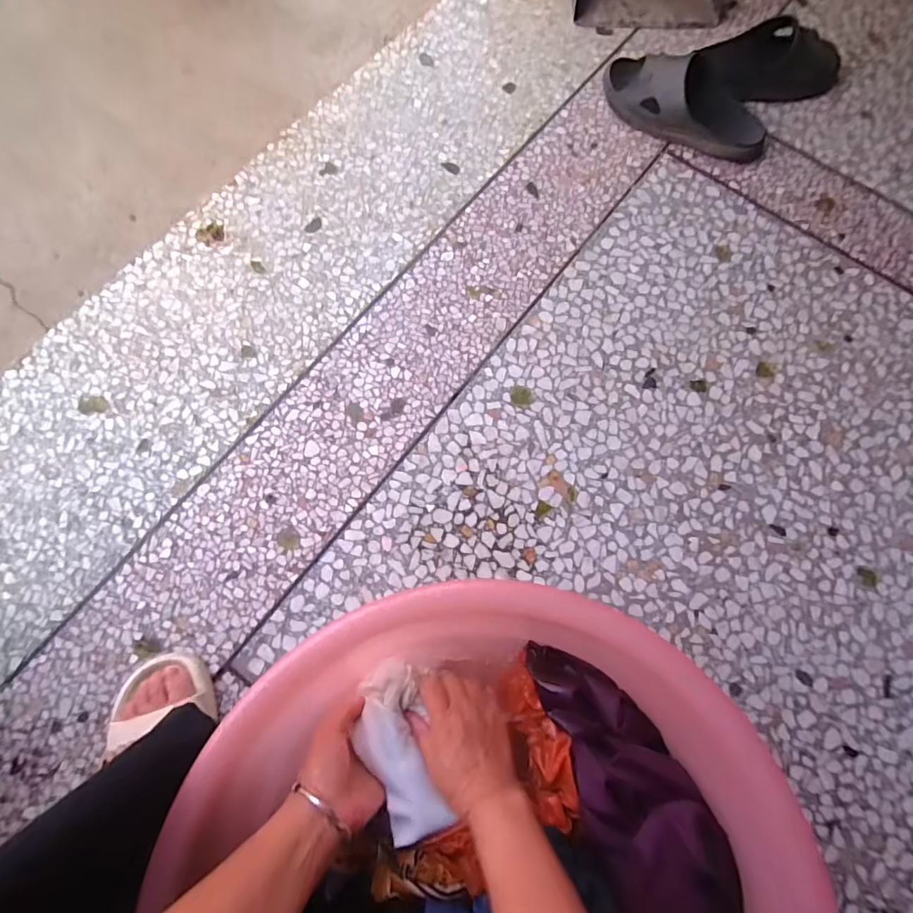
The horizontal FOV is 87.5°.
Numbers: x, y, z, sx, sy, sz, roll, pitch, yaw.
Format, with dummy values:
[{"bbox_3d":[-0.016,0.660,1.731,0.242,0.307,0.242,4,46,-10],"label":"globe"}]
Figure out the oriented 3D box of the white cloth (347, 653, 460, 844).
[{"bbox_3d":[-0.057,0.286,0.470,0.070,0.027,0.153,-15,69,-6],"label":"white cloth"}]

